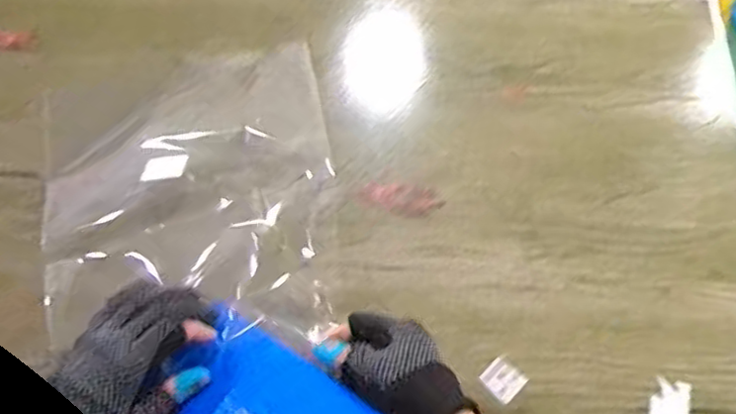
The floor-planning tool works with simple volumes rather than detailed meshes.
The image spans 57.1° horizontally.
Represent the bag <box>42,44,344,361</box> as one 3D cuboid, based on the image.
[{"bbox_3d":[-0.155,-0.017,0.581,0.242,0.039,0.289,-7,66,-6],"label":"bag"}]

